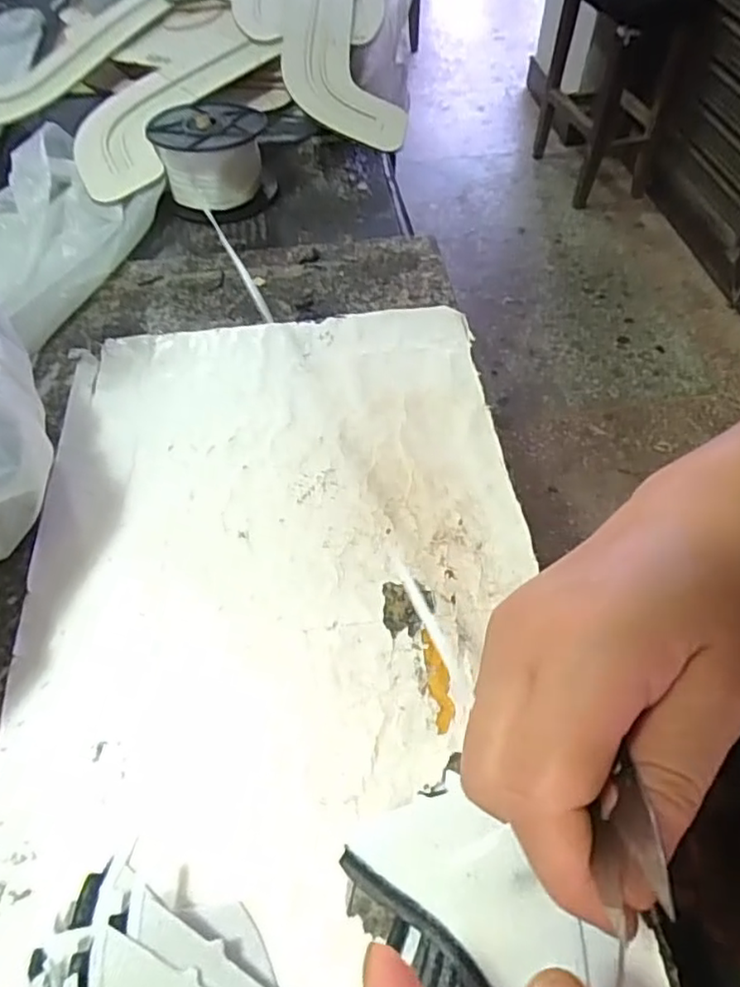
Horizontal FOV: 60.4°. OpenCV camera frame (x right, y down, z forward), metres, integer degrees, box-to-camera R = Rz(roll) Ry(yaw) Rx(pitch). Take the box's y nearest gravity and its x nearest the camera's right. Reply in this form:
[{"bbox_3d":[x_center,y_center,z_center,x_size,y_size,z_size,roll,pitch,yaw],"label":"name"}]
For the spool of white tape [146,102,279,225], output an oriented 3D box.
[{"bbox_3d":[-0.128,-0.276,0.522,0.091,0.054,0.095,-12,55,-8],"label":"spool of white tape"}]

